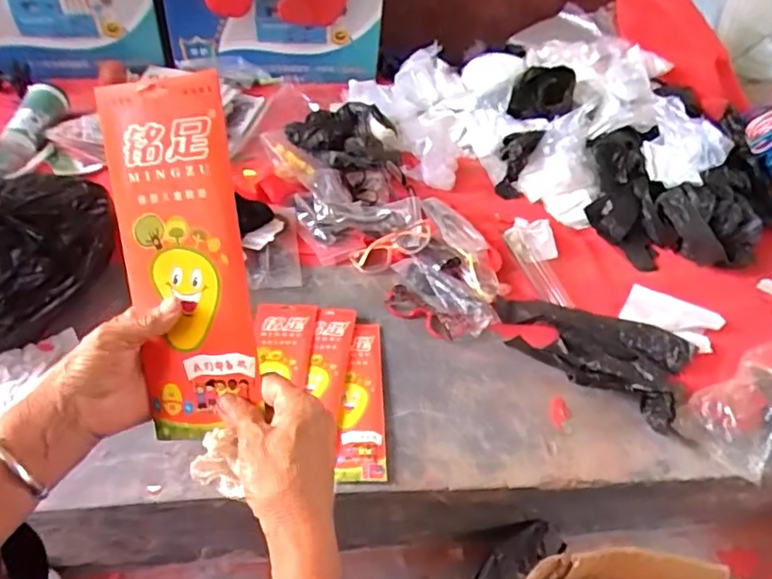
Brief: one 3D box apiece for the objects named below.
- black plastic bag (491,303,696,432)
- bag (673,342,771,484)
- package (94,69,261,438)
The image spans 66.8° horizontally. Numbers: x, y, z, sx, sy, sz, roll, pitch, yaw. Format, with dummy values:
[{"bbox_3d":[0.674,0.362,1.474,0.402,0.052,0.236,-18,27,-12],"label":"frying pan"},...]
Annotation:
[{"bbox_3d":[0.303,0.072,0.869,0.278,0.055,0.165,28,49,18],"label":"black plastic bag"},{"bbox_3d":[0.523,0.161,0.831,0.236,0.063,0.119,-29,56,-30],"label":"bag"},{"bbox_3d":[-0.133,-0.014,0.383,0.084,0.231,0.010,-2,13,9],"label":"package"}]

